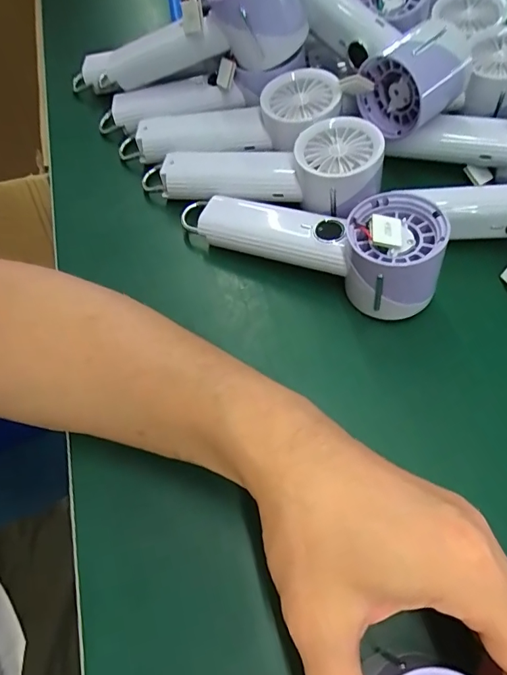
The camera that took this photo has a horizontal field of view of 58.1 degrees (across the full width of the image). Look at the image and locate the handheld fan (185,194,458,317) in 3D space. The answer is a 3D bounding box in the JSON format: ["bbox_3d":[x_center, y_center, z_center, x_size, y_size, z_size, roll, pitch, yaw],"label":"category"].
[{"bbox_3d":[0.039,-0.079,0.328,0.193,0.060,0.067,27,66,16],"label":"handheld fan"}]

